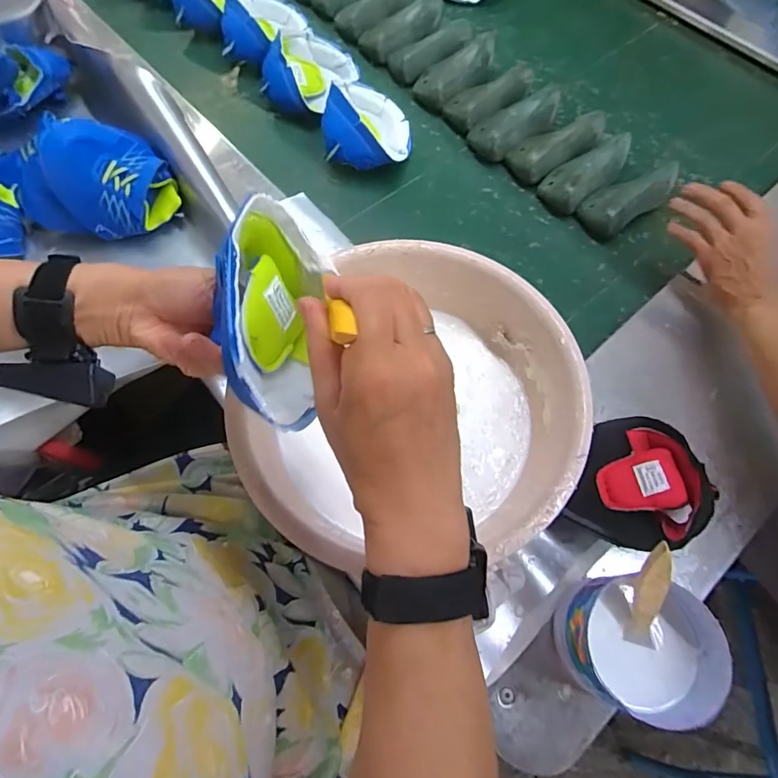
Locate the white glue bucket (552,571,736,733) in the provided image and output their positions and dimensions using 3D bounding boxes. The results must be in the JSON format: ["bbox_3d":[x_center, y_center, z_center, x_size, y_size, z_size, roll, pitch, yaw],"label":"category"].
[{"bbox_3d":[0.206,0.206,0.391,0.113,0.079,0.112,9,68,4],"label":"white glue bucket"}]

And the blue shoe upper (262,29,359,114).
[{"bbox_3d":[-0.127,-0.506,0.733,0.090,0.062,0.141,32,72,12],"label":"blue shoe upper"}]

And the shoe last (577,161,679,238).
[{"bbox_3d":[0.341,-0.276,0.662,0.148,0.050,0.067,-36,72,-13],"label":"shoe last"}]

